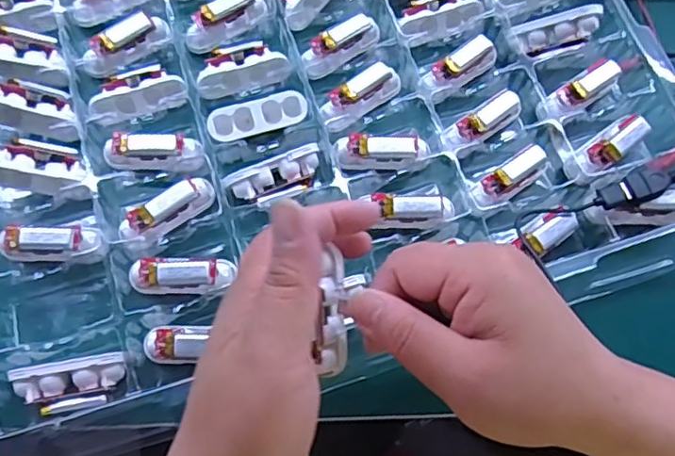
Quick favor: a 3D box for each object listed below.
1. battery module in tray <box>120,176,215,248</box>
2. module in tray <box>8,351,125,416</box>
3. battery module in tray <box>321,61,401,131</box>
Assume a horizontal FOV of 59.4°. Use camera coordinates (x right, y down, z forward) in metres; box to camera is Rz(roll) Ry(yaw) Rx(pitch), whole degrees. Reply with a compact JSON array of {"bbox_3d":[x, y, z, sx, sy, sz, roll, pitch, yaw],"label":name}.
[{"bbox_3d":[-0.102,-0.012,0.360,0.062,0.023,0.020,-35,75,-24],"label":"battery module in tray"},{"bbox_3d":[-0.147,0.087,0.327,0.058,0.019,0.027,-9,69,-6],"label":"module in tray"},{"bbox_3d":[0.016,-0.089,0.386,0.061,0.013,0.021,-31,73,-13],"label":"battery module in tray"}]

